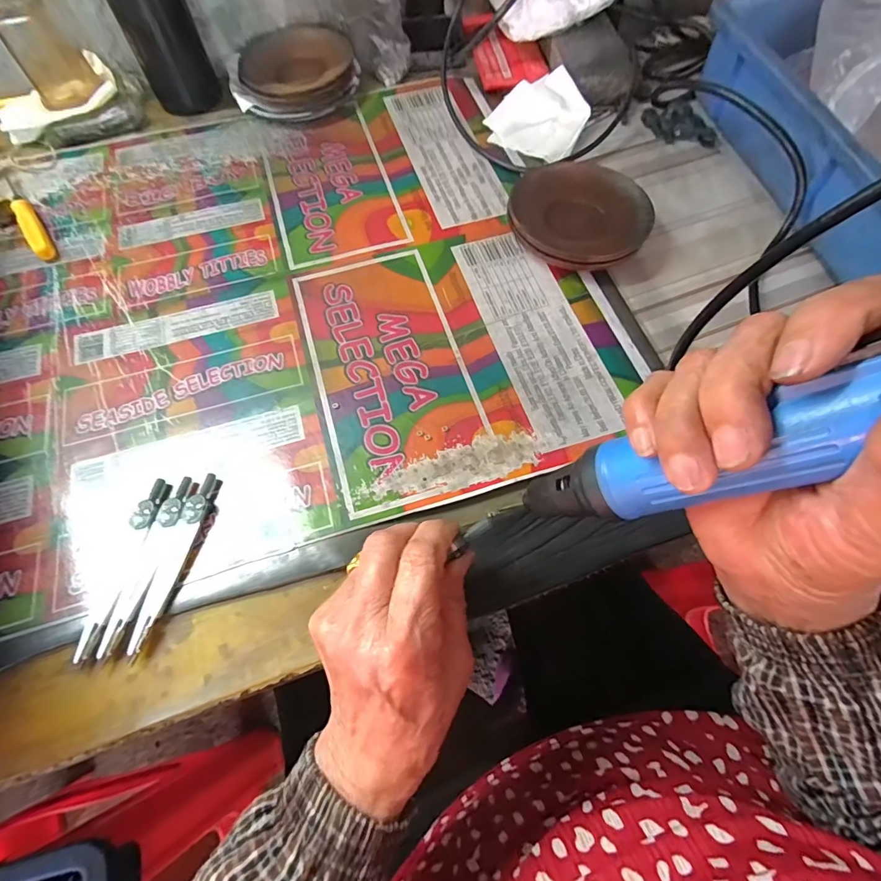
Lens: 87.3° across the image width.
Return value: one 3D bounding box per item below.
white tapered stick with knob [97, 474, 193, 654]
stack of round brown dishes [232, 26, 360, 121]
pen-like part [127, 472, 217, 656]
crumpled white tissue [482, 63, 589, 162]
[{"bbox_3d":[-0.176,0.072,0.279,0.015,0.006,0.106,11,65,5],"label":"white tapered stick with knob"},{"bbox_3d":[-0.152,-0.393,0.495,0.125,0.025,0.135,-2,64,-2],"label":"stack of round brown dishes"},{"bbox_3d":[-0.162,0.070,0.281,0.015,0.008,0.106,11,65,5],"label":"pen-like part"},{"bbox_3d":[0.099,-0.317,0.453,0.096,0.029,0.088,-25,67,-12],"label":"crumpled white tissue"}]

